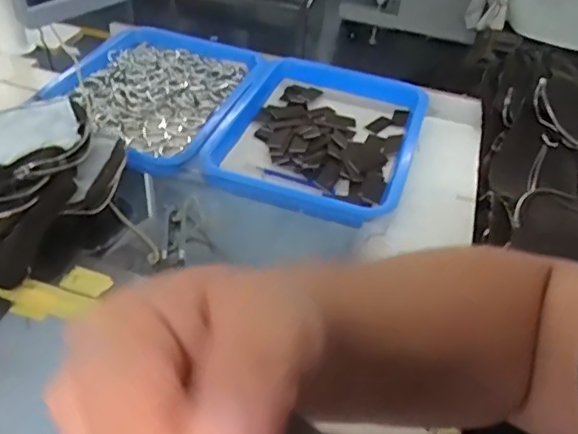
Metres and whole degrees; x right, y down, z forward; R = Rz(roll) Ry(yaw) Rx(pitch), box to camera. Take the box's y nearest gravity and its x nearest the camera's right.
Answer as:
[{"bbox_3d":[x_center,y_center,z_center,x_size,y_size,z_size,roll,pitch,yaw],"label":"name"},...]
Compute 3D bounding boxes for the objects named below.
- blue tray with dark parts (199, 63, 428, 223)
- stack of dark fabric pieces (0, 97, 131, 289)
[{"bbox_3d":[0.040,-0.098,0.692,0.226,0.038,0.275,17,43,12],"label":"blue tray with dark parts"},{"bbox_3d":[-0.259,-0.031,0.526,0.169,0.080,0.185,16,44,12],"label":"stack of dark fabric pieces"}]

